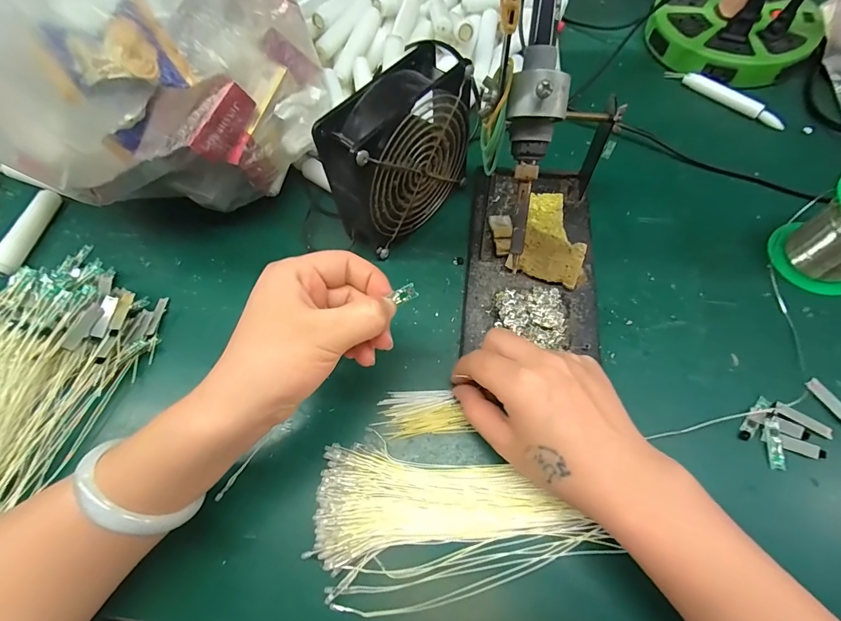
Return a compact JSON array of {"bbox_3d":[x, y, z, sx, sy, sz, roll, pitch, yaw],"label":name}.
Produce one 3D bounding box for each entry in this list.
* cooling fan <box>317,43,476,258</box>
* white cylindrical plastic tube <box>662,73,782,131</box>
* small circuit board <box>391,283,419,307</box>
[{"bbox_3d":[-0.009,-0.119,0.310,0.046,0.118,0.132,39,73,18],"label":"cooling fan"},{"bbox_3d":[0.309,-0.218,0.404,0.120,0.011,0.012,40,73,18],"label":"white cylindrical plastic tube"},{"bbox_3d":[-0.009,-0.009,0.225,0.013,0.004,0.008,-30,104,2],"label":"small circuit board"}]

